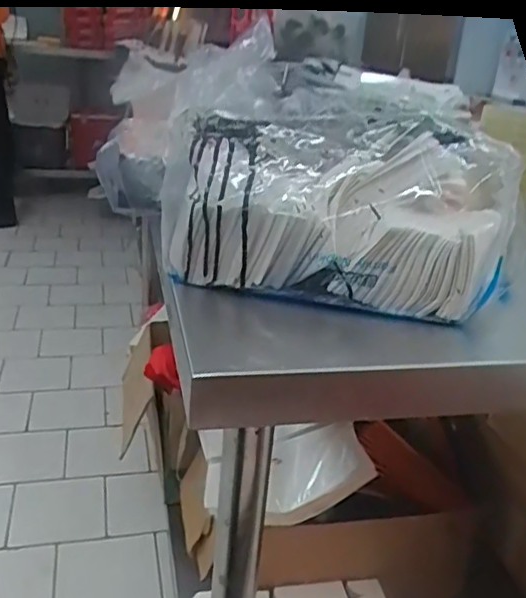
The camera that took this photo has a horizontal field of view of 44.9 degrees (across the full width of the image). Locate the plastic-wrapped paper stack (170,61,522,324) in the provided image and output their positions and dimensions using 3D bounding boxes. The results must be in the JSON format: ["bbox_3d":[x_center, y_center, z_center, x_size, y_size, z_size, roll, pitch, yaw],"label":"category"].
[{"bbox_3d":[0.056,-0.086,0.519,0.273,0.139,0.130,7,24,5],"label":"plastic-wrapped paper stack"}]

